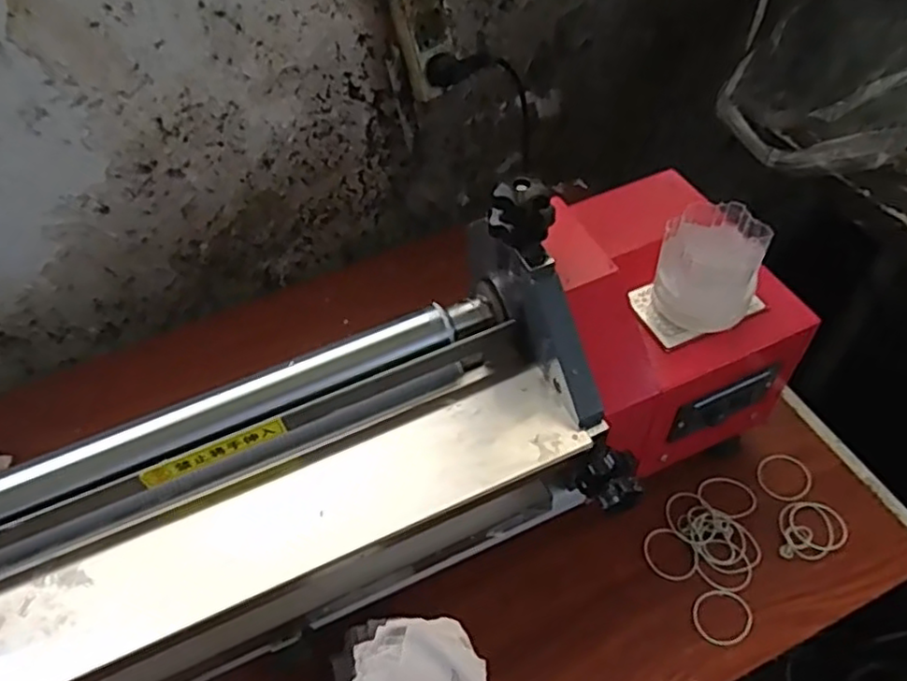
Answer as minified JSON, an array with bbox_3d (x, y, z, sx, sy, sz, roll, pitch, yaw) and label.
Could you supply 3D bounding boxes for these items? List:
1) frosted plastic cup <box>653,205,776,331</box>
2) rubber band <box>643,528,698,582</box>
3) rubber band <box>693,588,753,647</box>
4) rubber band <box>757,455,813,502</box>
[{"bbox_3d":[0.201,-0.061,0.525,0.073,0.072,0.084,18,56,19],"label":"frosted plastic cup"},{"bbox_3d":[0.197,0.195,0.613,0.049,0.004,0.045,-3,52,4],"label":"rubber band"},{"bbox_3d":[0.231,0.238,0.577,0.046,0.004,0.048,-3,52,4],"label":"rubber band"},{"bbox_3d":[0.317,0.131,0.646,0.047,0.004,0.047,-5,57,8],"label":"rubber band"}]

